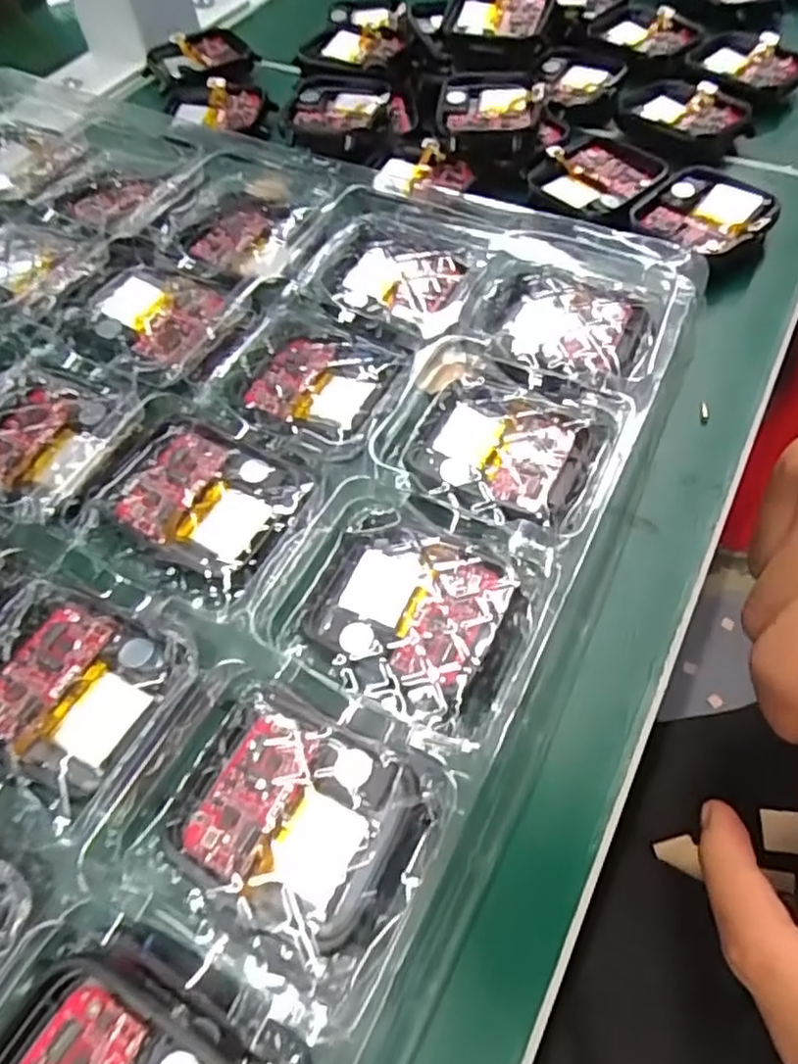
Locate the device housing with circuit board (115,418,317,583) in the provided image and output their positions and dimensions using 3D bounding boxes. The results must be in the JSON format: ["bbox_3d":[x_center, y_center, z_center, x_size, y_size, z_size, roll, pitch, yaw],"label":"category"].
[{"bbox_3d":[-0.047,-0.008,0.168,0.038,0.010,0.036,26,63,20],"label":"device housing with circuit board"}]

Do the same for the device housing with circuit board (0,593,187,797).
[{"bbox_3d":[-0.070,0.033,0.146,0.036,0.006,0.036,24,62,19],"label":"device housing with circuit board"}]

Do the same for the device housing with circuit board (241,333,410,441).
[{"bbox_3d":[-0.022,-0.041,0.188,0.039,0.006,0.030,17,77,13],"label":"device housing with circuit board"}]

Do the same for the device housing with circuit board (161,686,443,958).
[{"bbox_3d":[-0.019,0.055,0.129,0.043,0.010,0.037,19,60,16],"label":"device housing with circuit board"}]

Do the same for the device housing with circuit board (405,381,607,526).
[{"bbox_3d":[0.026,-0.020,0.171,0.043,0.007,0.038,20,61,17],"label":"device housing with circuit board"}]

